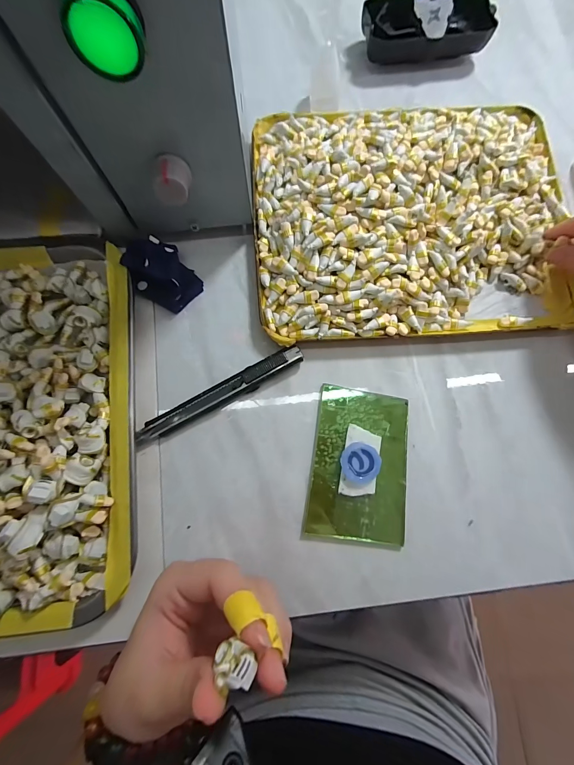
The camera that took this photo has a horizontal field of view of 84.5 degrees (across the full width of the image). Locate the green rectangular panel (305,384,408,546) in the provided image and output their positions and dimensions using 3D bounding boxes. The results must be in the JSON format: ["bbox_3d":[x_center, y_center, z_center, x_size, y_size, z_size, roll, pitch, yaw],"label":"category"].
[{"bbox_3d":[0.052,0.057,0.224,0.065,0.010,0.103,7,79,2],"label":"green rectangular panel"}]

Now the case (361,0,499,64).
[{"bbox_3d":[0.123,-0.313,0.282,0.110,0.029,0.046,-4,79,0],"label":"case"}]

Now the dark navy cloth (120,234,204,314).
[{"bbox_3d":[-0.098,-0.085,0.242,0.043,0.027,0.056,-37,81,-6],"label":"dark navy cloth"}]

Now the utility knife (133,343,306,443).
[{"bbox_3d":[-0.049,0.009,0.233,0.132,0.009,0.016,-28,80,-4],"label":"utility knife"}]

